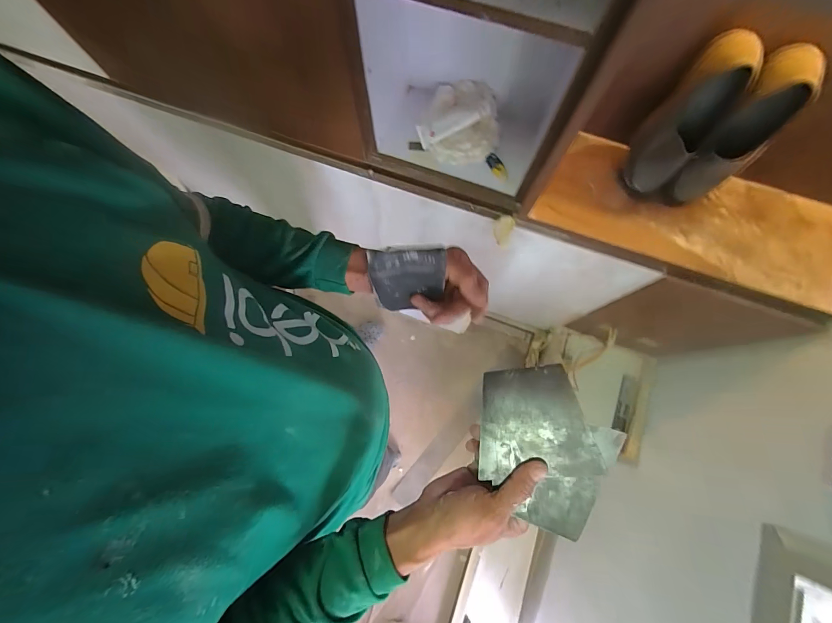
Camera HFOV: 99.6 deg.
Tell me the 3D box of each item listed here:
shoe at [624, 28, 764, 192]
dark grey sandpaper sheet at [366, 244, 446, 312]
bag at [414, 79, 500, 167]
[{"bbox_3d":[0.487,-0.339,0.650,0.113,0.278,0.084,41,80,9],"label":"shoe"},{"bbox_3d":[-0.008,-0.029,0.356,0.068,0.121,0.007,-3,65,-1],"label":"dark grey sandpaper sheet"},{"bbox_3d":[0.099,-0.421,0.785,0.176,0.069,0.165,12,77,3],"label":"bag"}]

